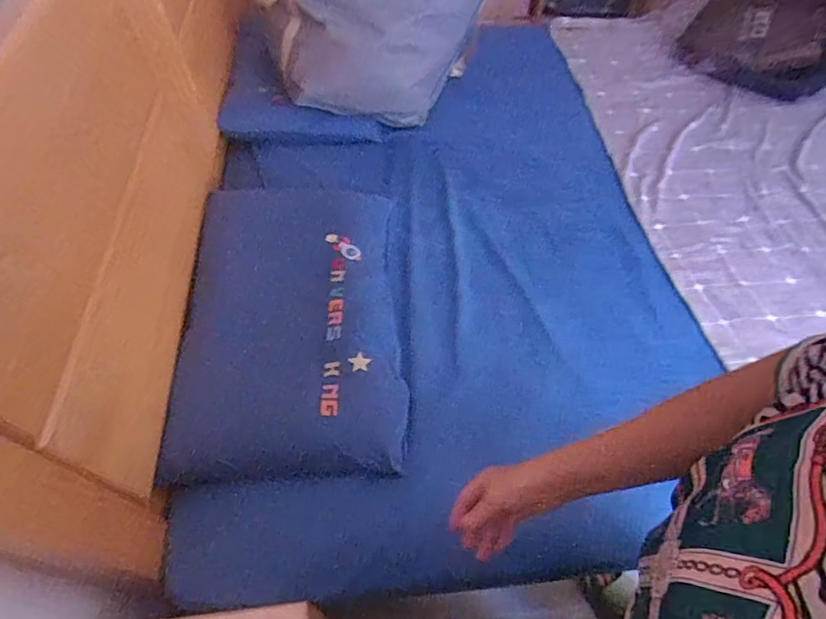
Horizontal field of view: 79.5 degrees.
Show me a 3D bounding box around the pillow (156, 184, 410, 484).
[{"bbox_3d":[-0.240,-0.030,1.005,0.439,0.103,0.721,-2,54,-3],"label":"pillow"}]

